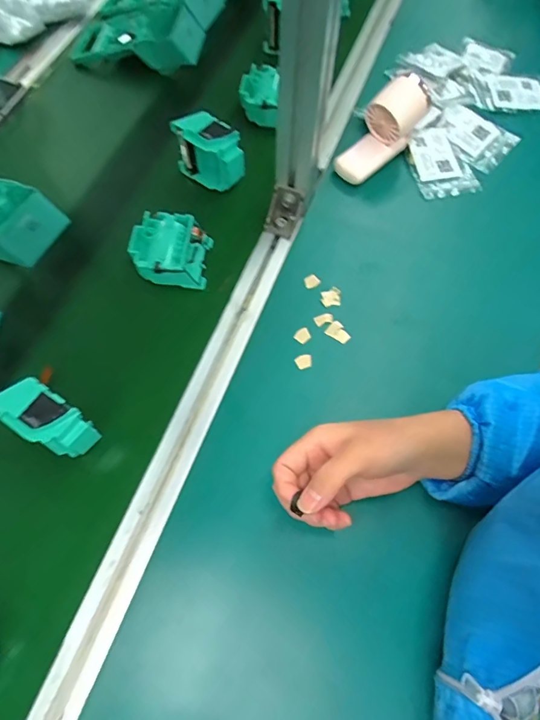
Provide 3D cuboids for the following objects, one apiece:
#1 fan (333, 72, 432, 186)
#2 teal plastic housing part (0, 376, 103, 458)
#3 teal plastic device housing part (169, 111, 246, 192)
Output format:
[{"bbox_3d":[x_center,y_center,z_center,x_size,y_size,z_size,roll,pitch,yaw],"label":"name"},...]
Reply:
[{"bbox_3d":[0.134,-0.275,0.548,0.055,0.125,0.060,51,31,19],"label":"fan"},{"bbox_3d":[-0.195,0.052,0.398,0.074,0.055,0.042,32,70,13],"label":"teal plastic housing part"},{"bbox_3d":[-0.070,-0.245,0.537,0.087,0.070,0.041,35,71,14],"label":"teal plastic device housing part"}]

